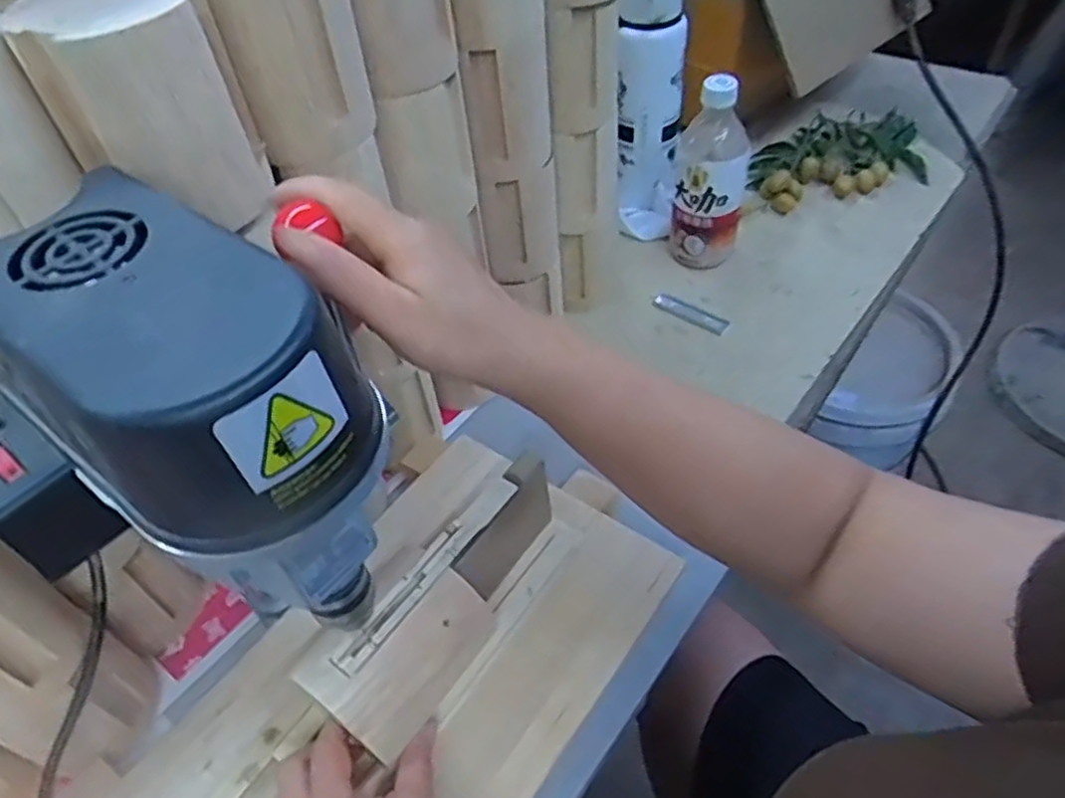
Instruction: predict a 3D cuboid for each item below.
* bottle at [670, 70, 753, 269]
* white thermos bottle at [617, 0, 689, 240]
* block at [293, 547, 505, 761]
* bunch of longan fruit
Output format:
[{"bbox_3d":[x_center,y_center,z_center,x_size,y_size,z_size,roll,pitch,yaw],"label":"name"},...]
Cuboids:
[{"bbox_3d":[0.175,-0.221,0.707,0.069,0.192,0.059,10,51,12],"label":"bottle"},{"bbox_3d":[0.117,-0.294,0.730,0.076,0.253,0.077,3,49,6],"label":"white thermos bottle"},{"bbox_3d":[-0.074,0.139,0.408,0.068,0.026,0.098,26,56,24],"label":"block"},{"bbox_3d":[0.356,-0.288,0.854,0.209,0.042,0.106,-16,50,-10],"label":"bunch of longan fruit"}]

